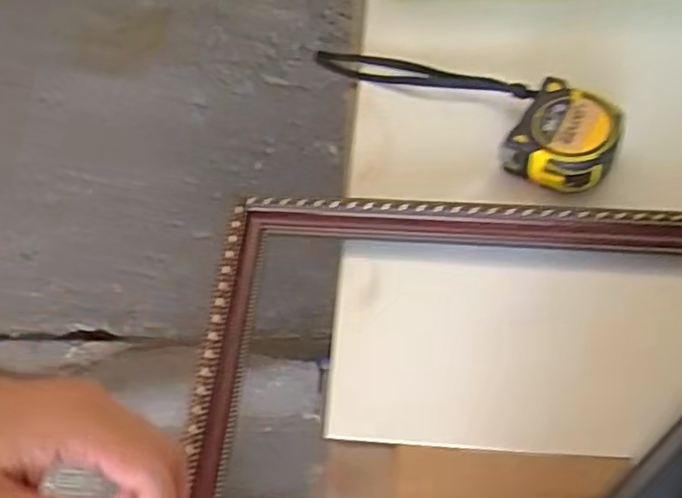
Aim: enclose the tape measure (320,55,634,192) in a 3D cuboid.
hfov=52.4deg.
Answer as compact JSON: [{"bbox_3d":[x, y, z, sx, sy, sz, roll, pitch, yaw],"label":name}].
[{"bbox_3d":[0.089,-0.113,0.488,0.218,0.037,0.061,32,67,22],"label":"tape measure"}]

